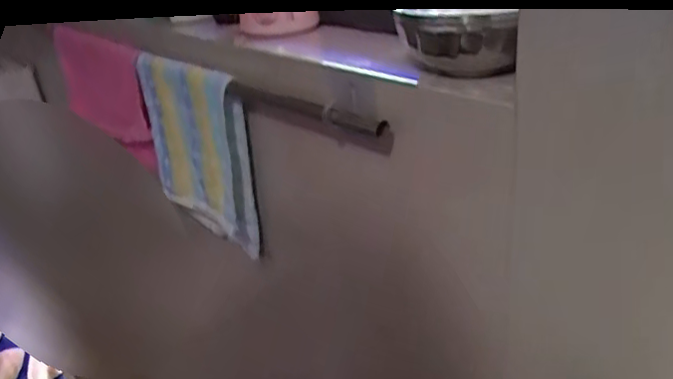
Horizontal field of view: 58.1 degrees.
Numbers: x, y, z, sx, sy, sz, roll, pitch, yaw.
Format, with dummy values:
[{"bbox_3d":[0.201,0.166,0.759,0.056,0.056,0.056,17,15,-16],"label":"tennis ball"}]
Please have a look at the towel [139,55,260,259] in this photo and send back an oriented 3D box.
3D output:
[{"bbox_3d":[-0.197,-0.050,0.846,0.033,0.253,0.240,-25,32,-36],"label":"towel"}]

